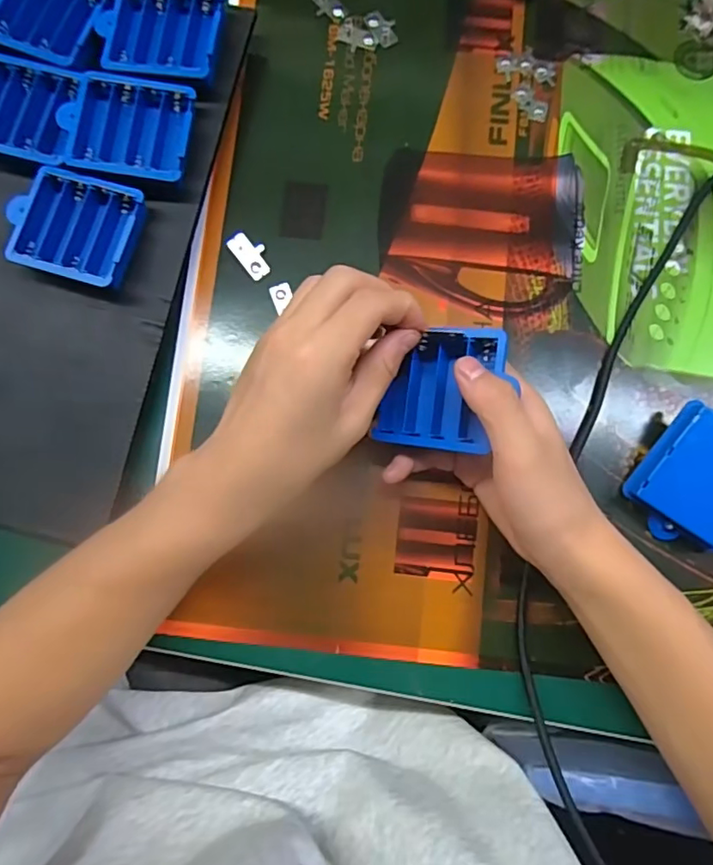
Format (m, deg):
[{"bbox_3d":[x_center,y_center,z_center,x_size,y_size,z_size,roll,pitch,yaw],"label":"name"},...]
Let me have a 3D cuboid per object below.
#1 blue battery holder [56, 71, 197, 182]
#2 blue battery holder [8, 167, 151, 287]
[{"bbox_3d":[-0.142,-0.189,0.345,0.075,0.011,0.063,8,82,1],"label":"blue battery holder"},{"bbox_3d":[-0.174,-0.126,0.345,0.074,0.017,0.063,18,82,2],"label":"blue battery holder"}]

